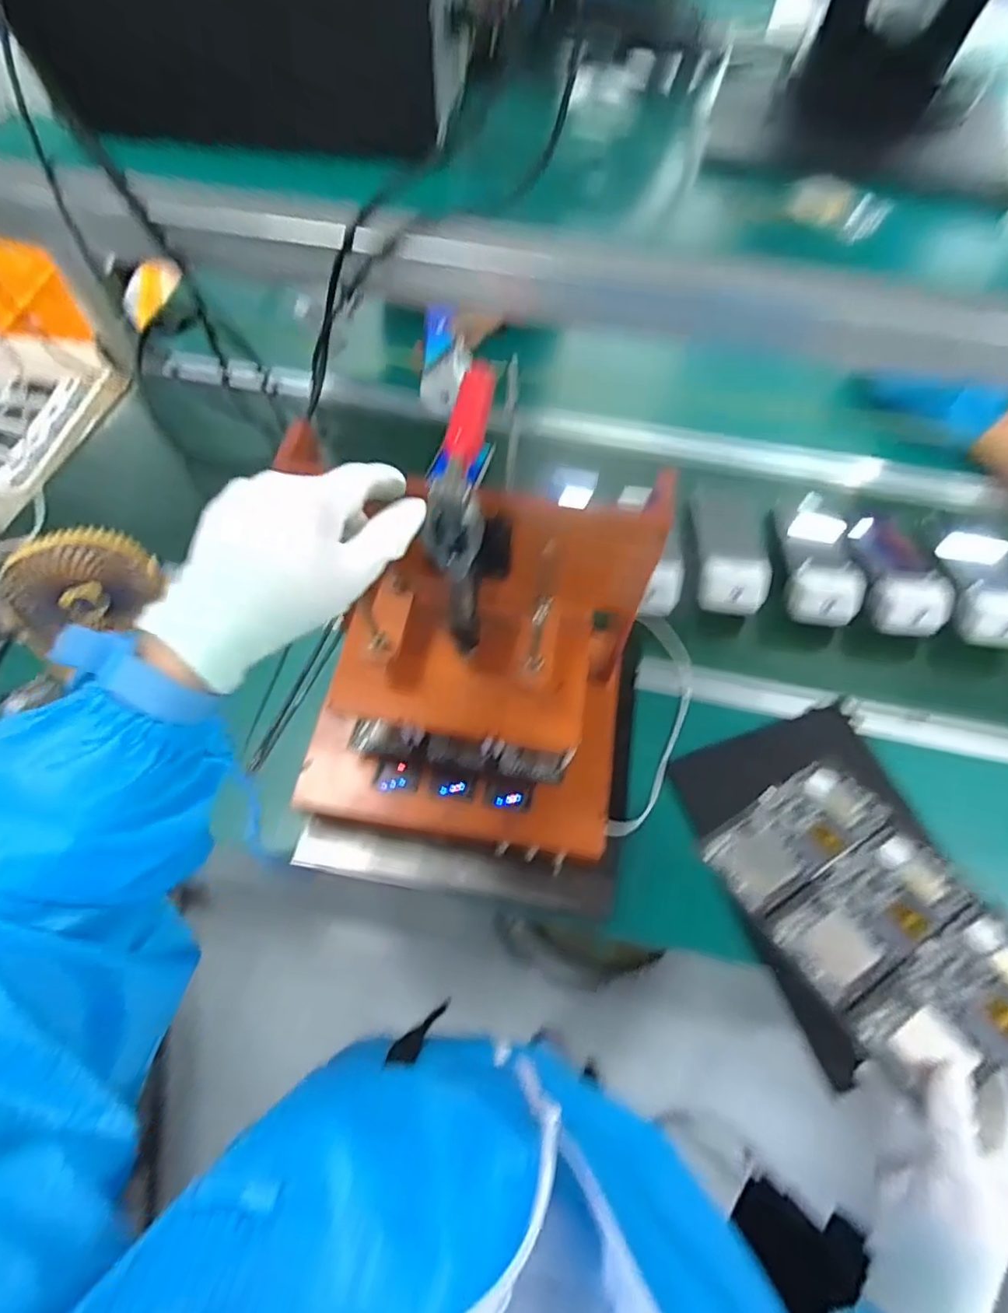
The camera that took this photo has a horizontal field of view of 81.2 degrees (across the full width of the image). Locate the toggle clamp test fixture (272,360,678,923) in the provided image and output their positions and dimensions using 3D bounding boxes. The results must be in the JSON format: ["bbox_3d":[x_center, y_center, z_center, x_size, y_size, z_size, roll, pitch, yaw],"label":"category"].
[{"bbox_3d":[-0.036,0.039,0.516,0.291,0.396,0.241,8,62,4],"label":"toggle clamp test fixture"}]

